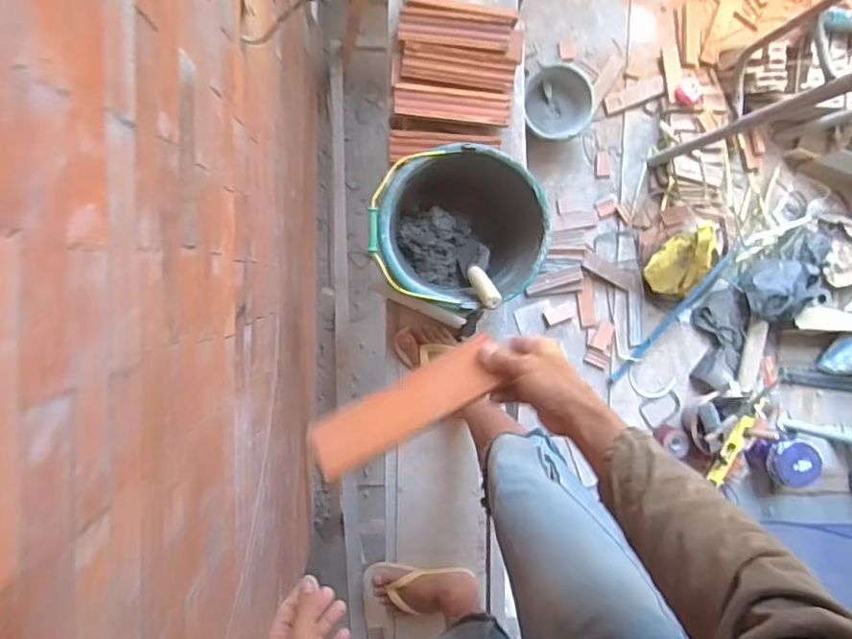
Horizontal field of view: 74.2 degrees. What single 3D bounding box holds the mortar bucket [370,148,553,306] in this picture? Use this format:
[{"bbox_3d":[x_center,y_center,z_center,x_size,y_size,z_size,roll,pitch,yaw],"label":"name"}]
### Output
[{"bbox_3d":[0.054,-0.176,1.102,0.310,0.251,0.283,0,94,-6],"label":"mortar bucket"}]

